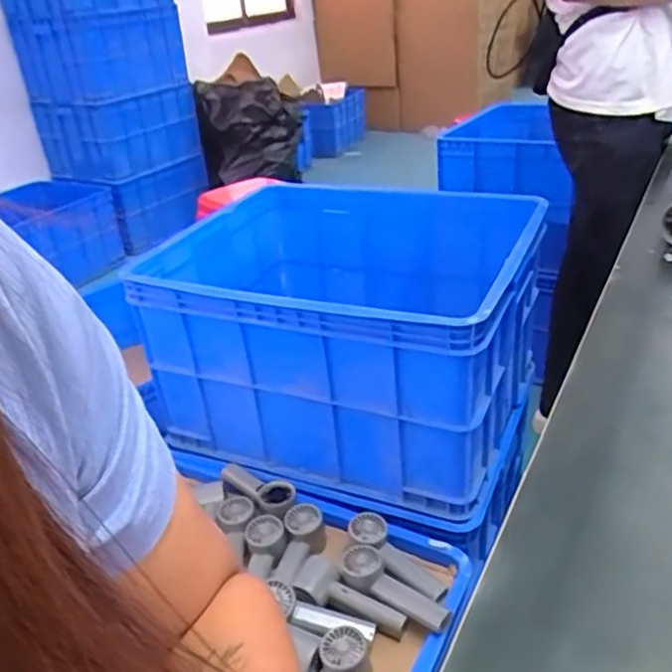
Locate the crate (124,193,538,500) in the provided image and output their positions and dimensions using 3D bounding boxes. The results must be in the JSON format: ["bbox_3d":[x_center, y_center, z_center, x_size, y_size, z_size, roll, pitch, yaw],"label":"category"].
[{"bbox_3d":[0.015,-0.015,1.174,0.617,0.342,0.487,7,31,23],"label":"crate"}]

